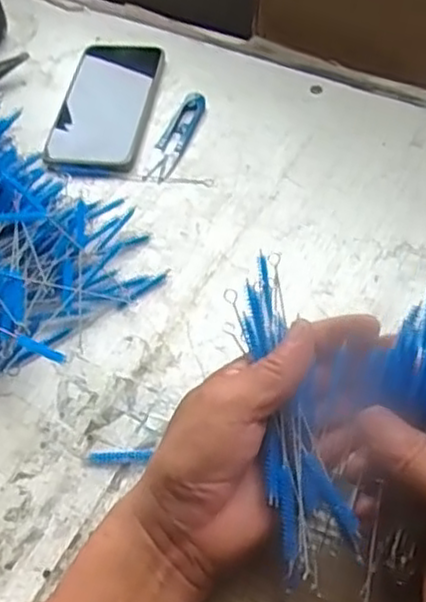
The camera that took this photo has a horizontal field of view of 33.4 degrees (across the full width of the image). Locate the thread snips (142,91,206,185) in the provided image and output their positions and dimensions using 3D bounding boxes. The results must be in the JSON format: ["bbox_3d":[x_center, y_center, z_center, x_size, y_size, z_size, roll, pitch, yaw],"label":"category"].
[{"bbox_3d":[-0.033,-0.139,0.596,0.026,0.012,0.099,14,55,15],"label":"thread snips"}]

